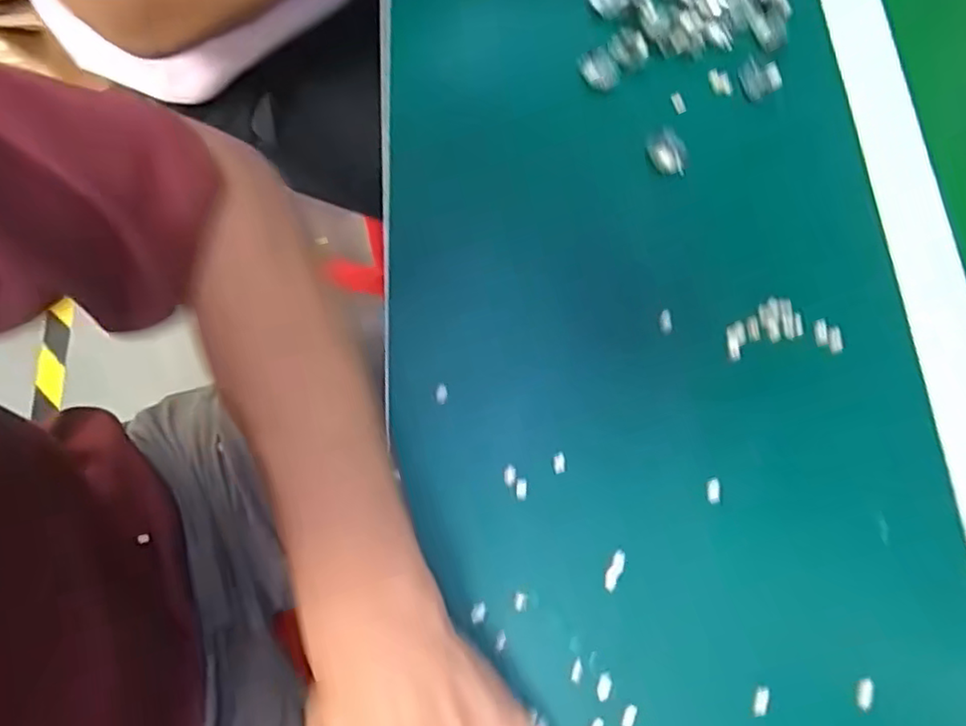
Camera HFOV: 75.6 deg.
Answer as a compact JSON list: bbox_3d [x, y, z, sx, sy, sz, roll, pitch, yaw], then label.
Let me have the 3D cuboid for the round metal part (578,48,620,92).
[{"bbox_3d":[0.076,-0.190,0.403,0.026,0.007,0.027,1,73,-2],"label":"round metal part"}]

